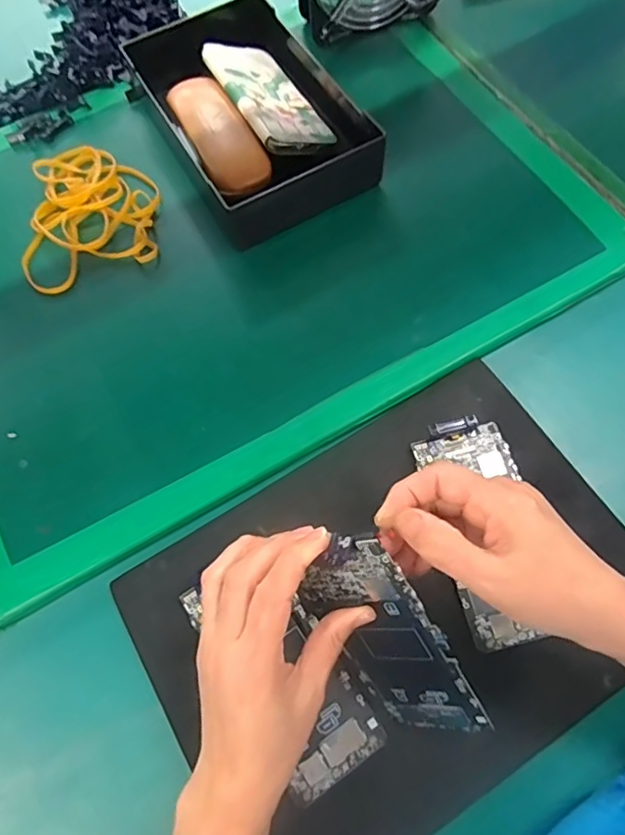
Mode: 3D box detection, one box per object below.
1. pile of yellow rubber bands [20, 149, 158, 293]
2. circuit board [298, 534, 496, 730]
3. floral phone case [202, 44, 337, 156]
[{"bbox_3d":[-0.216,-0.201,0.539,0.123,0.015,0.164,-5,67,1],"label":"pile of yellow rubber bands"},{"bbox_3d":[0.043,0.131,0.321,0.071,0.151,0.007,-17,23,37],"label":"circuit board"},{"bbox_3d":[-0.042,-0.321,0.550,0.083,0.010,0.158,-22,70,-30],"label":"floral phone case"}]

